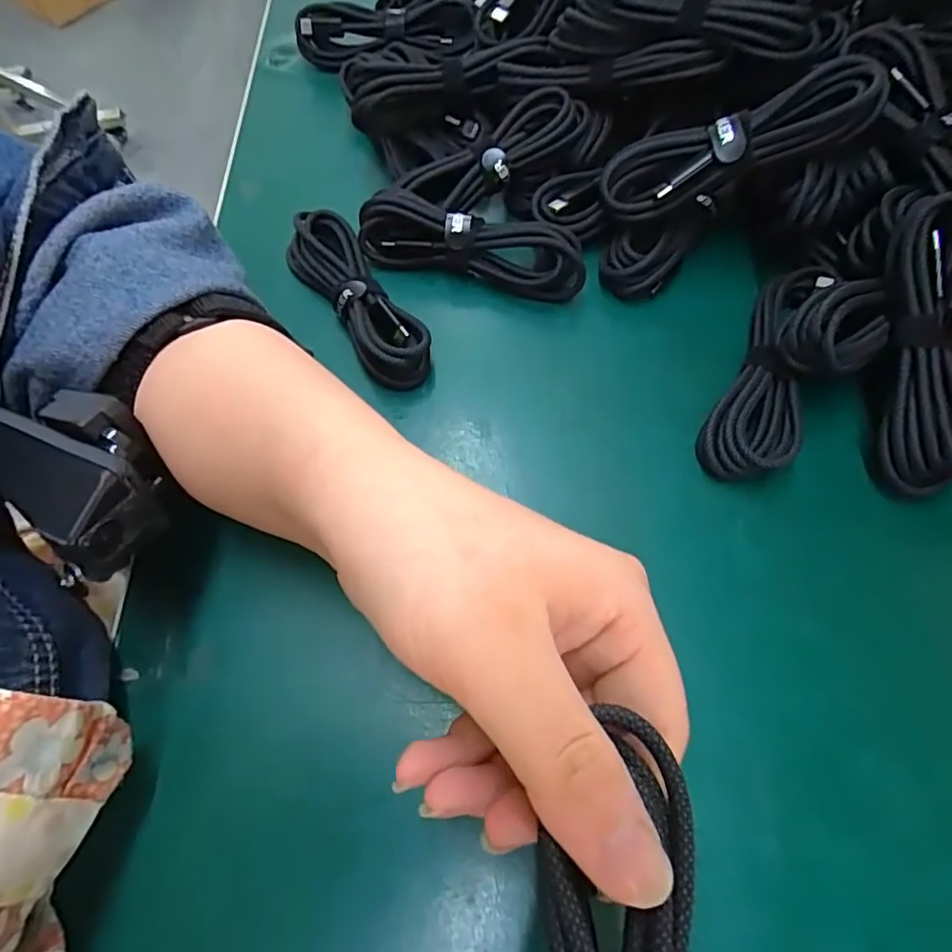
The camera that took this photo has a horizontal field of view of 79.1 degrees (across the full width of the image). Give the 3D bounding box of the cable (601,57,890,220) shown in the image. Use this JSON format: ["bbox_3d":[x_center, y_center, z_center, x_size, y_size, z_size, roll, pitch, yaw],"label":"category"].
[{"bbox_3d":[0.112,-0.145,0.253,0.111,0.019,0.026,-10,63,23],"label":"cable"}]

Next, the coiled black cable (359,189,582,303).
[{"bbox_3d":[-0.002,-0.114,0.290,0.111,0.038,0.023,12,67,9],"label":"coiled black cable"}]

